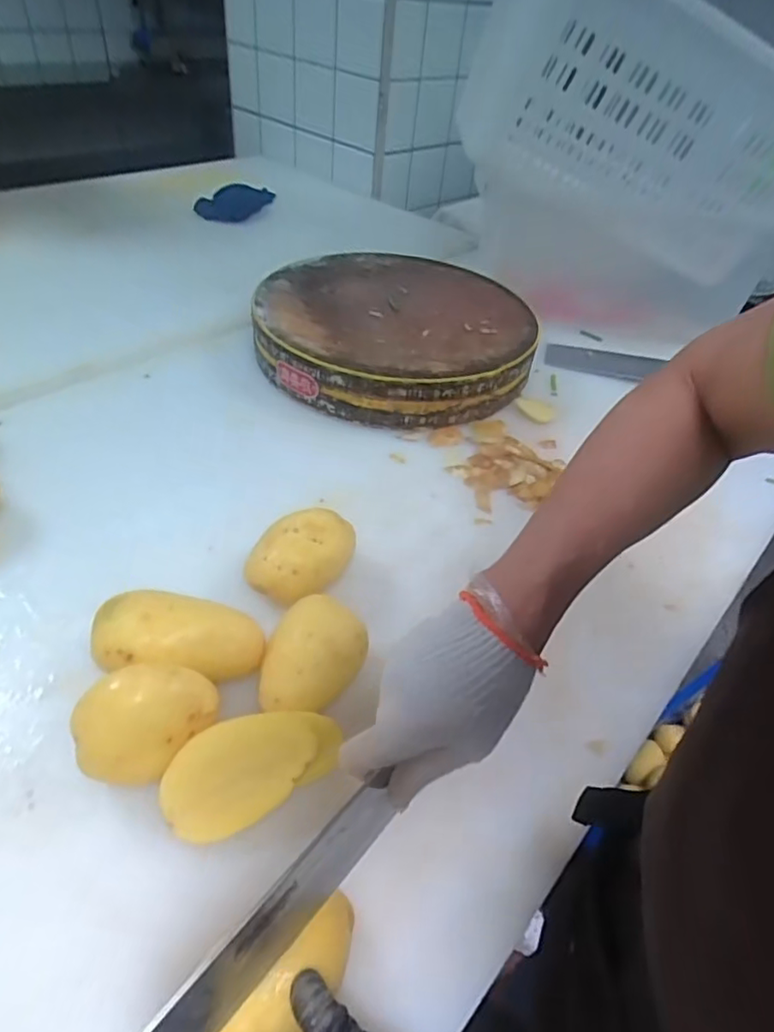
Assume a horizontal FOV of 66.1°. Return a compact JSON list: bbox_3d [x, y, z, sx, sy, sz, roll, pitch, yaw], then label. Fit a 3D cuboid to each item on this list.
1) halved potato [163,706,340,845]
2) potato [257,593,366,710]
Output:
[{"bbox_3d":[-0.098,0.179,0.431,0.123,0.036,0.066,-20,75,-21],"label":"halved potato"},{"bbox_3d":[-0.058,0.119,0.489,0.075,0.054,0.103,10,45,6],"label":"potato"}]

